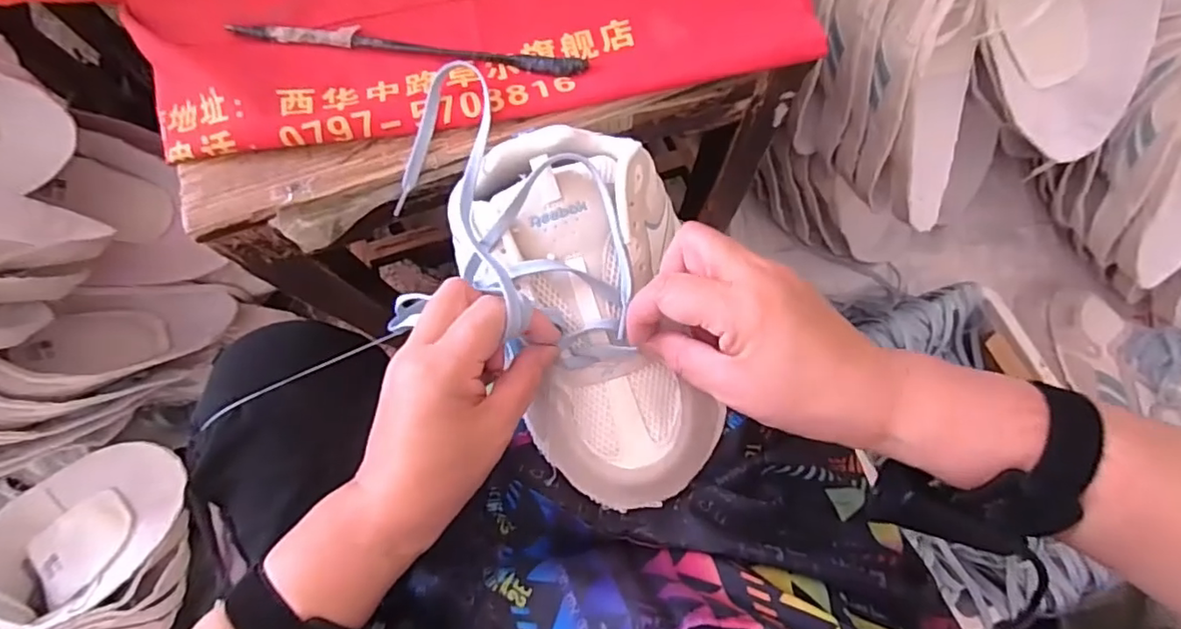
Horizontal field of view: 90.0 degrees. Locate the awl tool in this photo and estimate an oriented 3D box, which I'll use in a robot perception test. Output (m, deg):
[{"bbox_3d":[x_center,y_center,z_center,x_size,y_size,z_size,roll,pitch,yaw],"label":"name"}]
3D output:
[{"bbox_3d":[-0.118,-0.177,0.389,0.232,0.006,0.017,8,78,2],"label":"awl tool"}]

